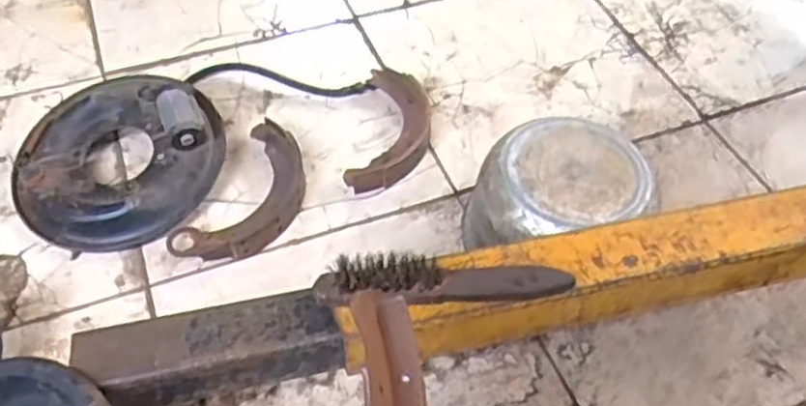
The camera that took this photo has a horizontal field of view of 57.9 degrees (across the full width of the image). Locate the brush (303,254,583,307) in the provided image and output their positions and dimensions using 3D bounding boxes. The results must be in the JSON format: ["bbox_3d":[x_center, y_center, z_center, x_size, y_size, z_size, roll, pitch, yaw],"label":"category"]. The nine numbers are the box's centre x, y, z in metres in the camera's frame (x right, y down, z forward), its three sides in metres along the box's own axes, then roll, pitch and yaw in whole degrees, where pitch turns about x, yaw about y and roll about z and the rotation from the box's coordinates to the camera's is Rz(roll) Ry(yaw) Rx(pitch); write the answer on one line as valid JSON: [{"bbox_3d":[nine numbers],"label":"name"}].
[{"bbox_3d":[0.038,0.071,0.665,0.230,0.046,0.035,-3,51,-4],"label":"brush"}]

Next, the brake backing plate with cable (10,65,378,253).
[{"bbox_3d":[-0.299,-0.121,1.000,0.473,0.081,0.248,-38,62,-26],"label":"brake backing plate with cable"}]

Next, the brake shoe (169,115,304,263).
[{"bbox_3d":[-0.193,-0.008,0.943,0.121,0.032,0.227,21,55,14],"label":"brake shoe"}]

